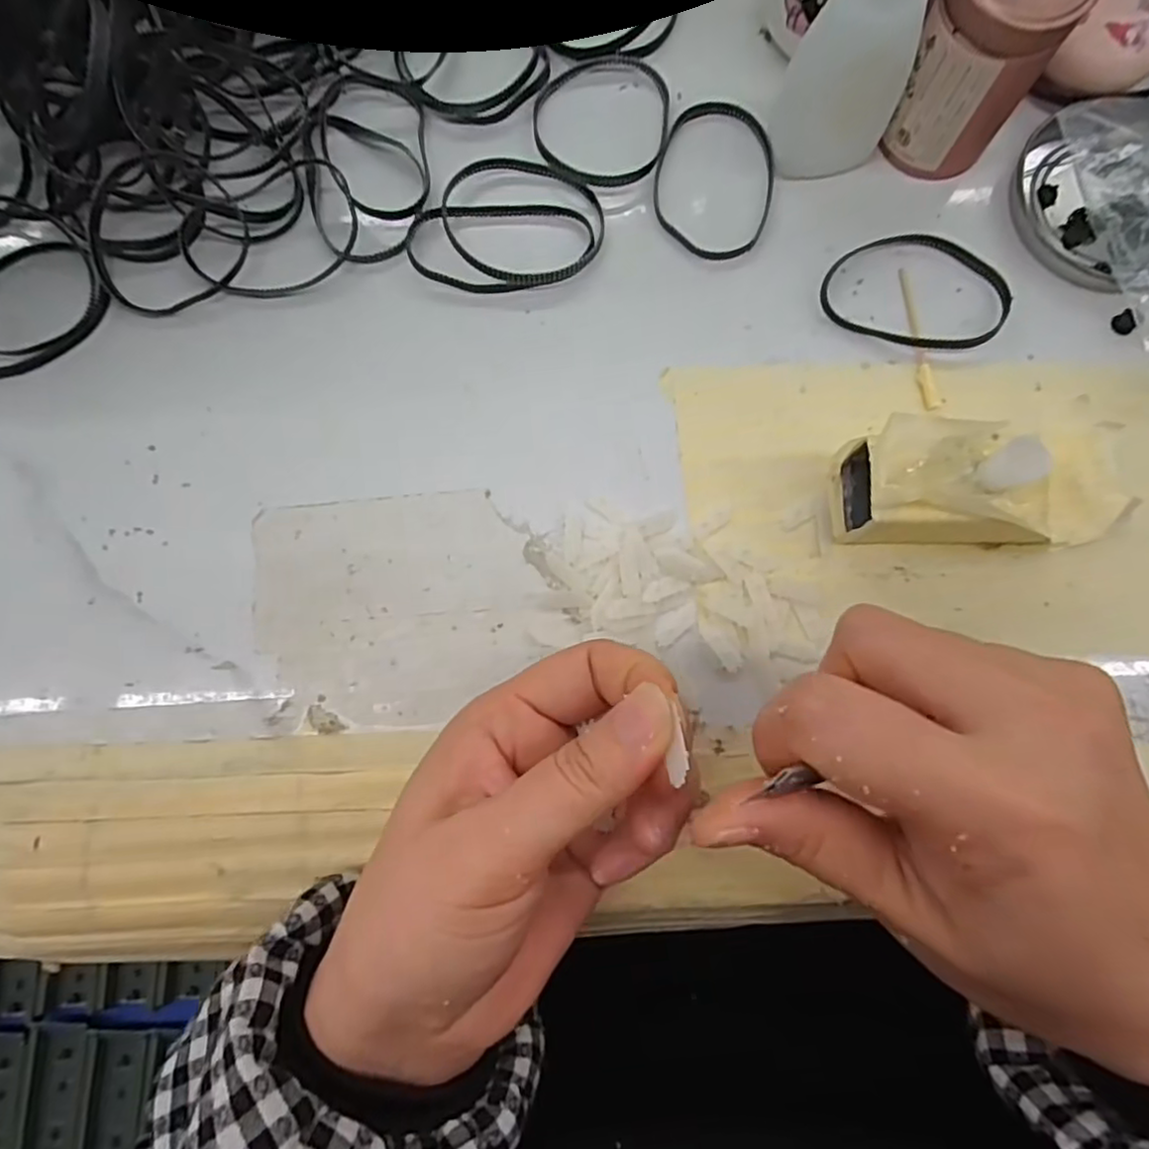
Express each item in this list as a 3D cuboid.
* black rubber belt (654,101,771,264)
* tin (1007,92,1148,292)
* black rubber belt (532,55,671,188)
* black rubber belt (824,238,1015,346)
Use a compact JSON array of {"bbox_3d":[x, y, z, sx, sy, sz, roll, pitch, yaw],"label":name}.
[{"bbox_3d":[0.056,-0.159,0.268,0.048,0.004,0.066,10,82,2],"label":"black rubber belt"},{"bbox_3d":[0.215,-0.148,0.254,0.071,0.018,0.074,0,82,1],"label":"tin"},{"bbox_3d":[0.012,-0.185,0.271,0.056,0.004,0.054,0,82,1],"label":"black rubber belt"},{"bbox_3d":[0.134,-0.112,0.260,0.071,0.005,0.048,14,82,3],"label":"black rubber belt"}]

